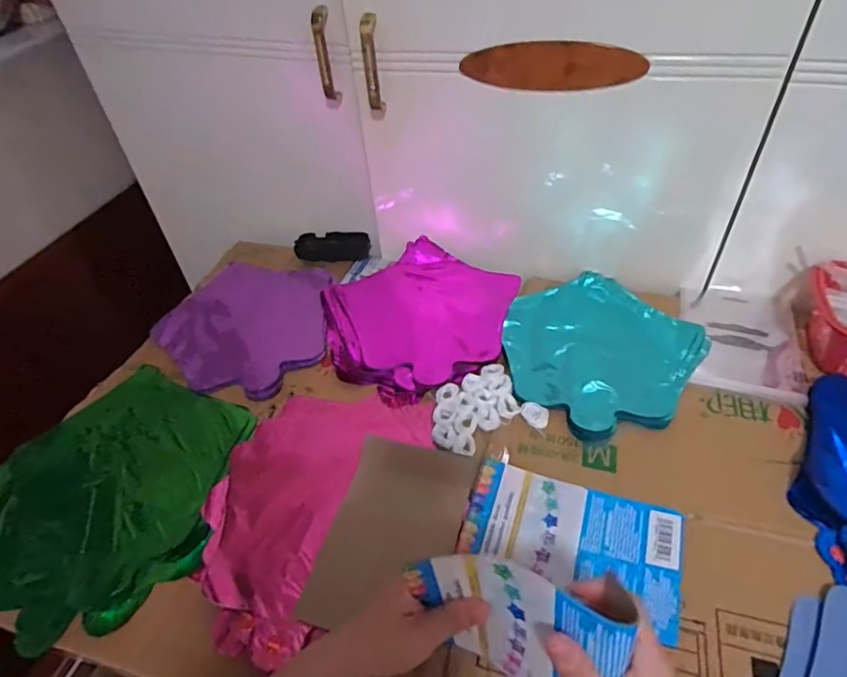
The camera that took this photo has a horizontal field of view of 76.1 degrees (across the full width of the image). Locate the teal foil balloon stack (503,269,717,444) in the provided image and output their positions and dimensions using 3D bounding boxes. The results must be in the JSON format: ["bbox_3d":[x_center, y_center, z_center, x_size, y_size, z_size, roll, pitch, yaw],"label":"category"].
[{"bbox_3d":[0.198,0.008,0.635,0.215,0.016,0.225,31,56,31],"label":"teal foil balloon stack"}]

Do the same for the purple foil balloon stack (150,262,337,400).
[{"bbox_3d":[-0.214,-0.026,0.701,0.216,0.018,0.220,30,55,30],"label":"purple foil balloon stack"}]

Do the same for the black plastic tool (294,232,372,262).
[{"bbox_3d":[-0.136,-0.137,0.825,0.111,0.040,0.030,-1,46,5],"label":"black plastic tool"}]

